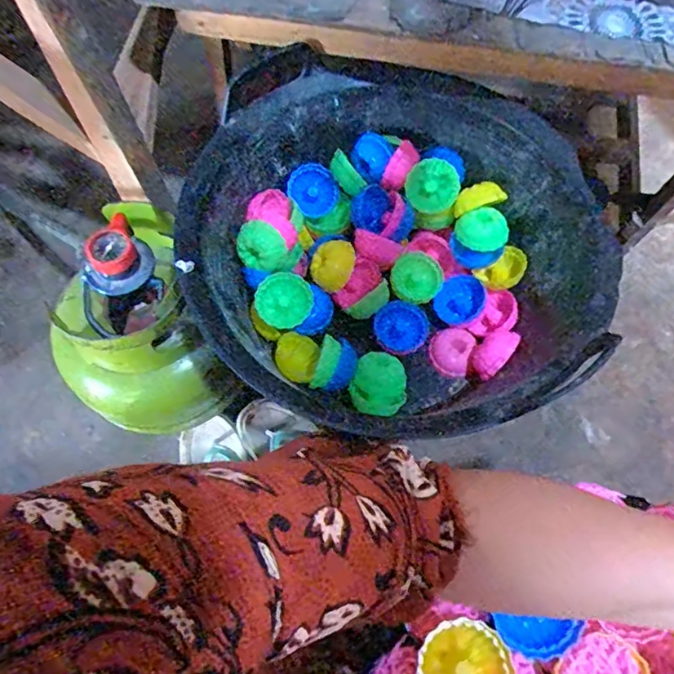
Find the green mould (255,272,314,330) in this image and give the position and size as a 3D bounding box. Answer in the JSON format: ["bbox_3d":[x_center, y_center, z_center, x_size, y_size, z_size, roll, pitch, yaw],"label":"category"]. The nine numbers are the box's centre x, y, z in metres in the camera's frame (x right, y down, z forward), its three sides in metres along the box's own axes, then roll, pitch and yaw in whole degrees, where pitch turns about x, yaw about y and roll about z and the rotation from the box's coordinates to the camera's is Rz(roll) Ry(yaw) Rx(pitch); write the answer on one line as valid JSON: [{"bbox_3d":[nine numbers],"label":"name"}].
[{"bbox_3d":[-0.059,-0.040,0.610,0.060,0.027,0.060,0,93,-10],"label":"green mould"}]

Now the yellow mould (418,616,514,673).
[{"bbox_3d":[0.084,0.220,0.365,0.057,0.024,0.061,-1,67,1],"label":"yellow mould"}]

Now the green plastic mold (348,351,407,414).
[{"bbox_3d":[0.046,0.048,0.609,0.059,0.025,0.074,5,68,4],"label":"green plastic mold"}]

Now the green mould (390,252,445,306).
[{"bbox_3d":[0.095,-0.071,0.676,0.062,0.028,0.060,-1,94,-7],"label":"green mould"}]

